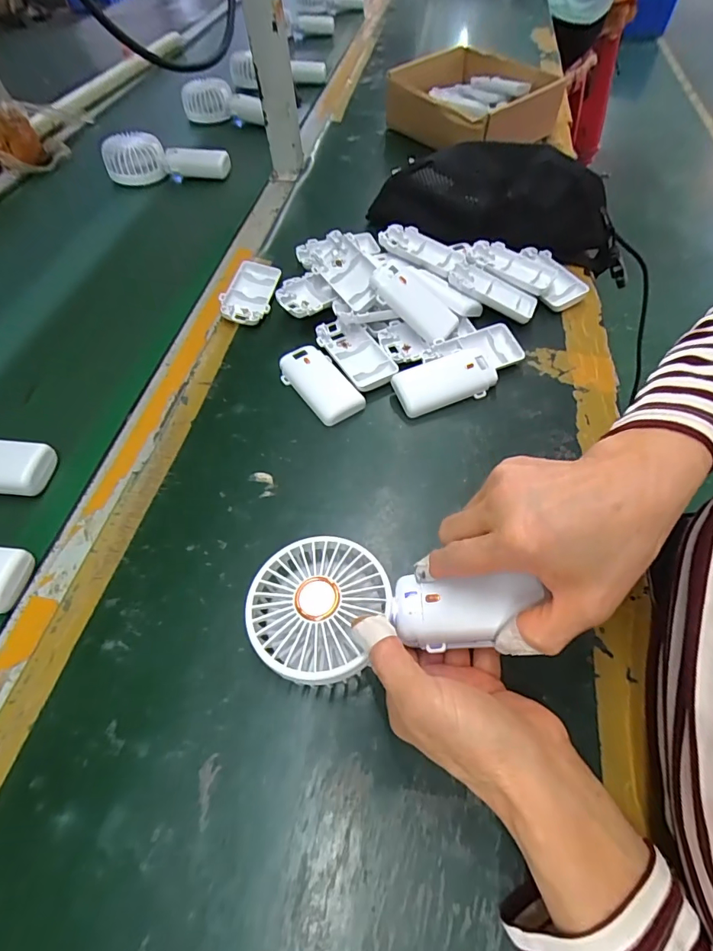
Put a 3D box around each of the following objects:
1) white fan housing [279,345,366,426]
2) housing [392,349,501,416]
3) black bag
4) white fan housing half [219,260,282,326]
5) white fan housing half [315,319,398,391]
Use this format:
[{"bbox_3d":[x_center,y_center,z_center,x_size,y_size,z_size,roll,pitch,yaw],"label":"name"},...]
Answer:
[{"bbox_3d":[-0.034,-0.085,0.418,0.045,0.013,0.091,-29,61,-16],"label":"white fan housing"},{"bbox_3d":[0.081,-0.087,0.410,0.089,0.019,0.043,-20,59,-11],"label":"housing"},{"bbox_3d":[0.159,-0.320,0.533,0.276,0.098,0.134,9,58,8],"label":"black bag"},{"bbox_3d":[-0.115,-0.202,0.494,0.050,0.019,0.099,4,57,4],"label":"white fan housing half"},{"bbox_3d":[0.000,-0.118,0.436,0.046,0.016,0.093,-28,60,-16],"label":"white fan housing half"}]

